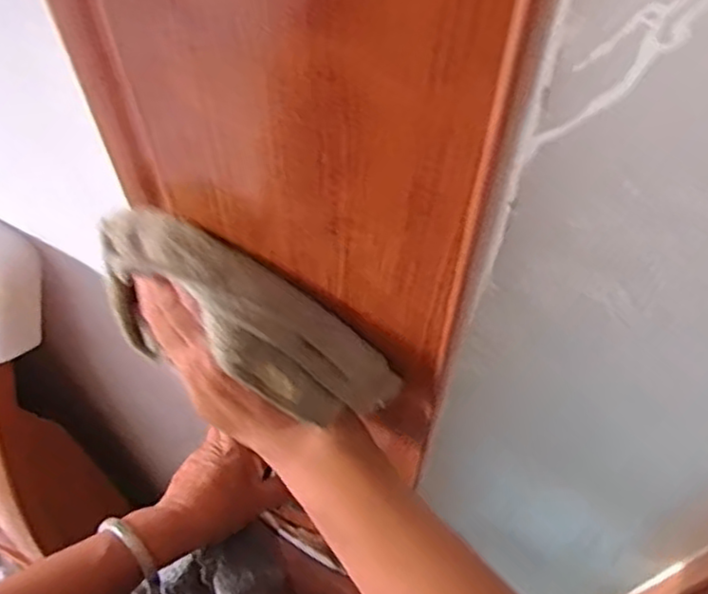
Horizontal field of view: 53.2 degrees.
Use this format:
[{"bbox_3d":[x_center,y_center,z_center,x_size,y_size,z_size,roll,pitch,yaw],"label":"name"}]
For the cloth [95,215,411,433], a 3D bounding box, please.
[{"bbox_3d":[-0.064,0.025,0.402,0.175,0.104,0.050,31,60,0],"label":"cloth"}]

